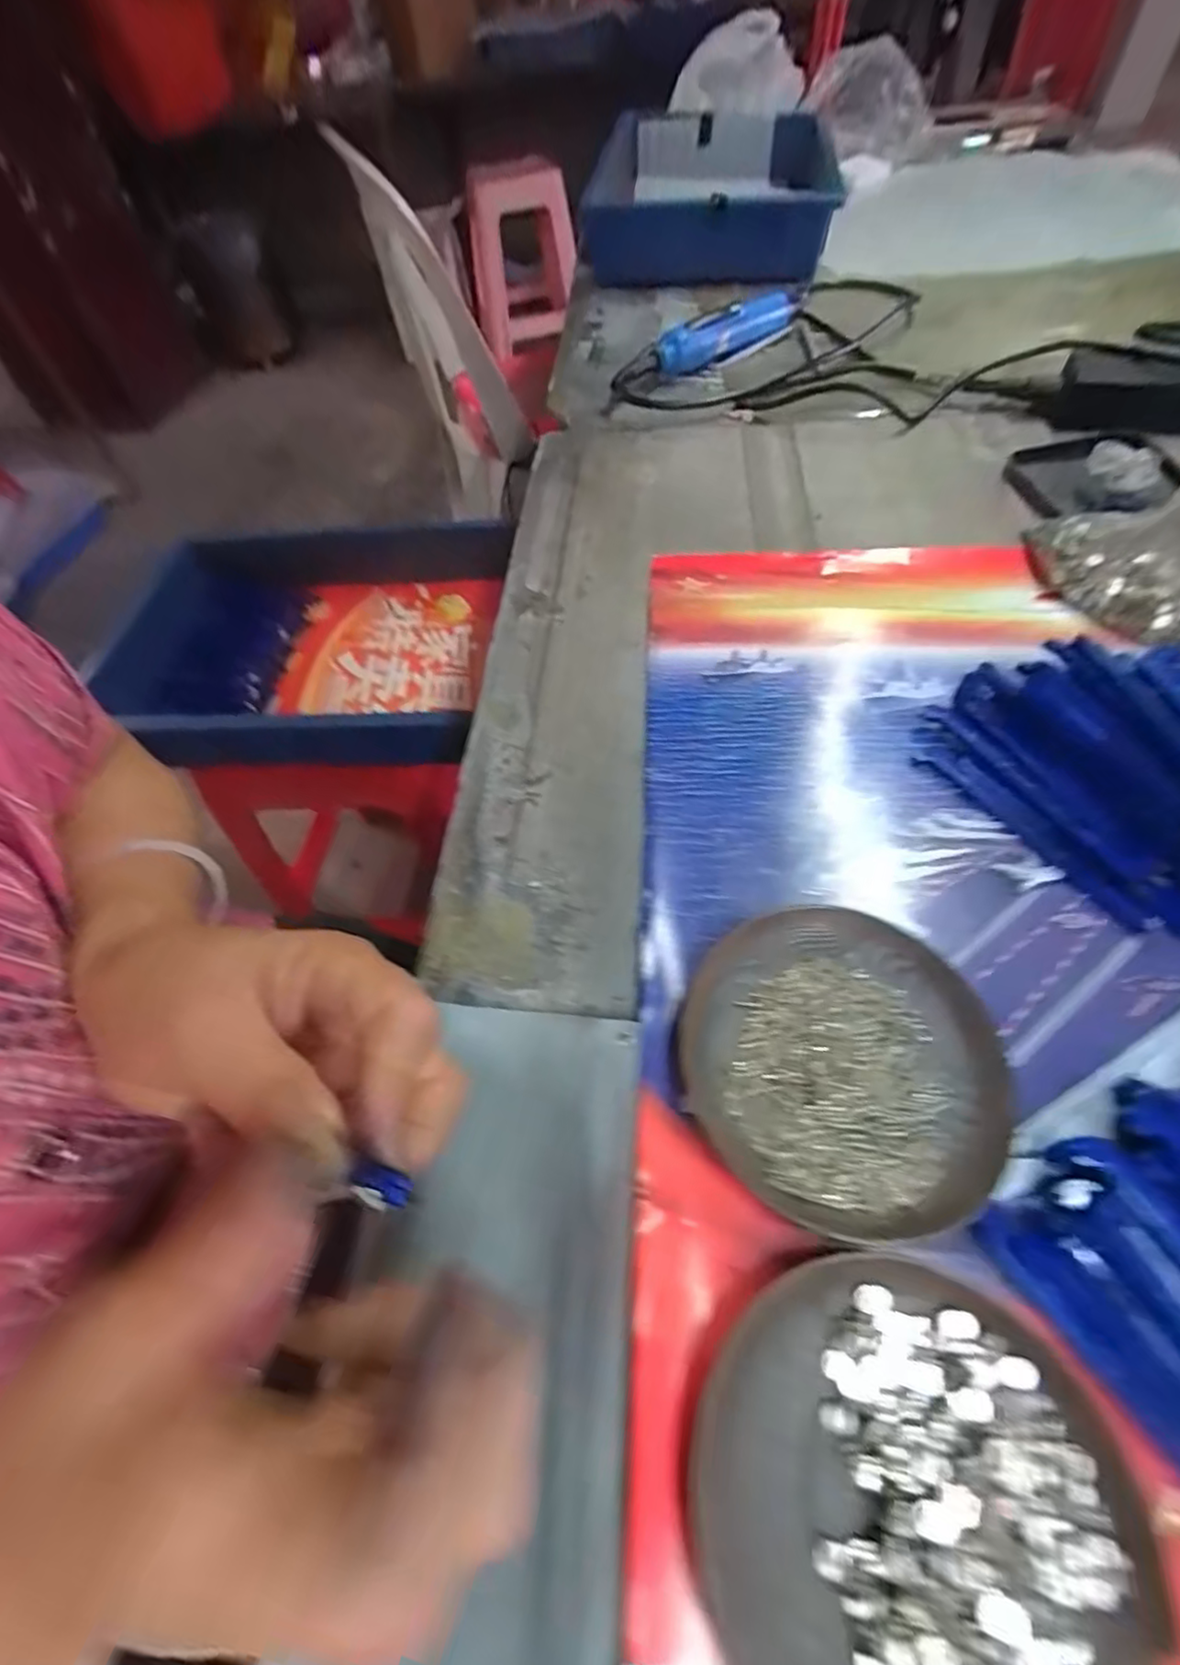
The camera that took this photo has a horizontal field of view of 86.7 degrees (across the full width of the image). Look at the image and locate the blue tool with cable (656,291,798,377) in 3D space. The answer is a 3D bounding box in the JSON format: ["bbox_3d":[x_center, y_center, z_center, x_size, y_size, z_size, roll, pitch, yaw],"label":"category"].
[{"bbox_3d":[0.134,-0.488,0.607,0.185,0.034,0.033,-34,60,-17],"label":"blue tool with cable"}]

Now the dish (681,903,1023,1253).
[{"bbox_3d":[0.095,0.085,0.239,0.114,0.013,0.115,-2,56,3],"label":"dish"}]

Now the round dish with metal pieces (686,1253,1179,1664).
[{"bbox_3d":[0.088,0.185,0.169,0.113,0.013,0.110,-2,56,3],"label":"round dish with metal pieces"}]

